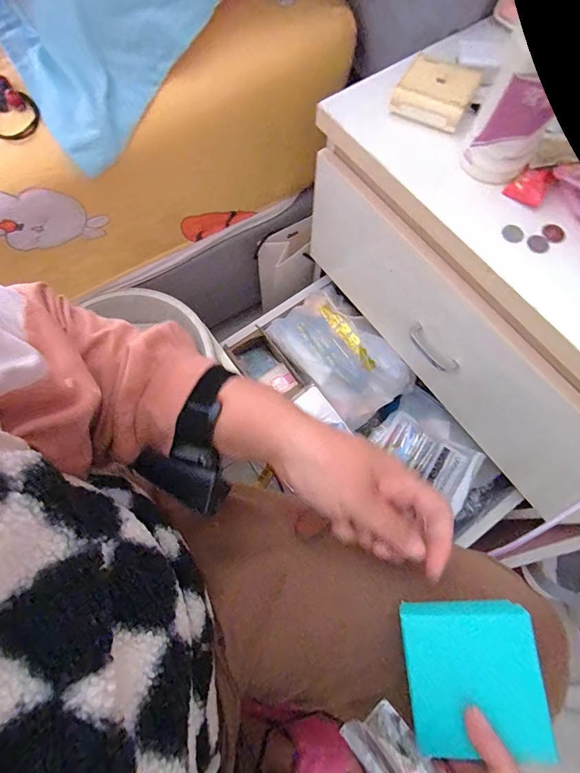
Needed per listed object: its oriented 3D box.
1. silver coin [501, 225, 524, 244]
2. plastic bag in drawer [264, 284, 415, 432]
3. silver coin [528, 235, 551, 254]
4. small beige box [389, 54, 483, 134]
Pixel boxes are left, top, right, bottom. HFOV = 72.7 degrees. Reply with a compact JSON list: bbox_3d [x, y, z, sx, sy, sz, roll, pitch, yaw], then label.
[{"bbox_3d":[0.198,-0.135,0.349,0.018,0.004,0.018,0,76,2],"label":"silver coin"},{"bbox_3d":[0.076,-0.053,0.596,0.135,0.075,0.205,-37,74,-13],"label":"plastic bag in drawer"},{"bbox_3d":[0.219,-0.125,0.346,0.018,0.004,0.018,0,69,0],"label":"silver coin"},{"bbox_3d":[0.142,-0.288,0.390,0.068,0.024,0.063,27,72,10],"label":"small beige box"}]

